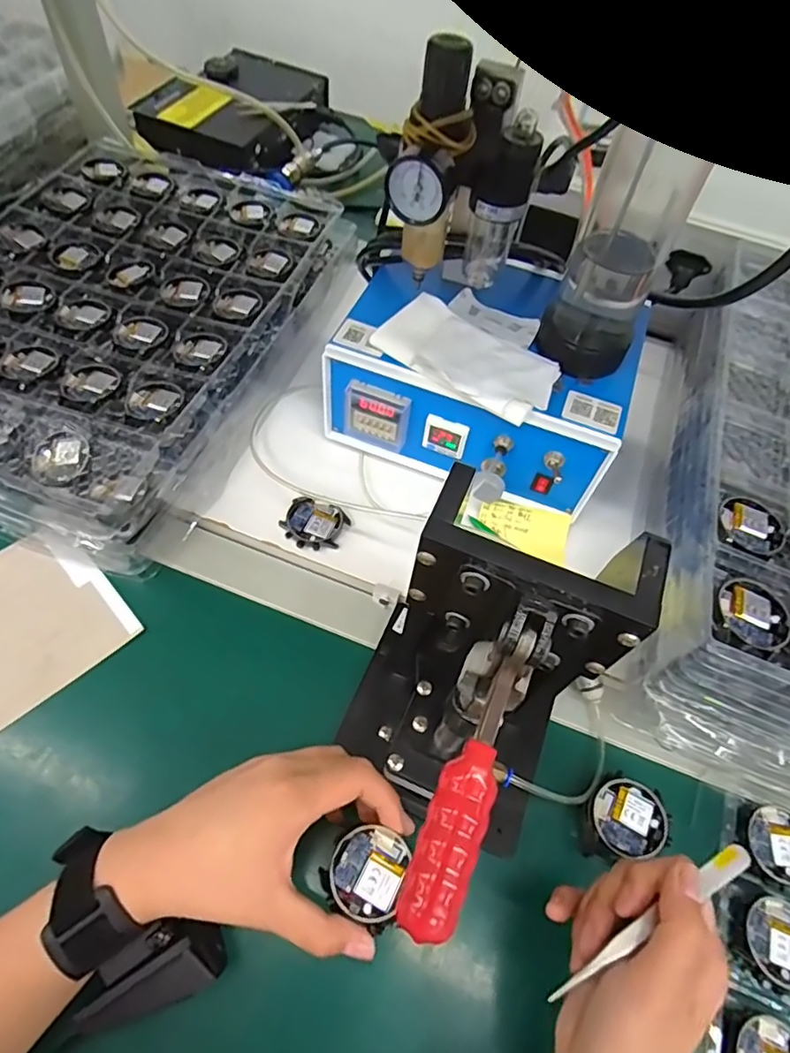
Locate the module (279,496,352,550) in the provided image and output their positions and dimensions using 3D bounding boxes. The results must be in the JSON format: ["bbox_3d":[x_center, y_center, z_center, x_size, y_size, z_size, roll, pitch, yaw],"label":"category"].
[{"bbox_3d":[-0.066,-0.001,0.468,0.048,0.011,0.043,20,60,7],"label":"module"}]

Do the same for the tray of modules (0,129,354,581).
[{"bbox_3d":[-0.259,-0.196,0.538,0.314,0.065,0.449,19,60,7],"label":"tray of modules"}]

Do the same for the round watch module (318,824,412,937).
[{"bbox_3d":[-0.015,0.186,0.306,0.041,0.006,0.043,25,61,11],"label":"round watch module"}]

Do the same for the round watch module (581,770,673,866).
[{"bbox_3d":[0.145,0.186,0.356,0.048,0.008,0.055,27,61,11],"label":"round watch module"}]

